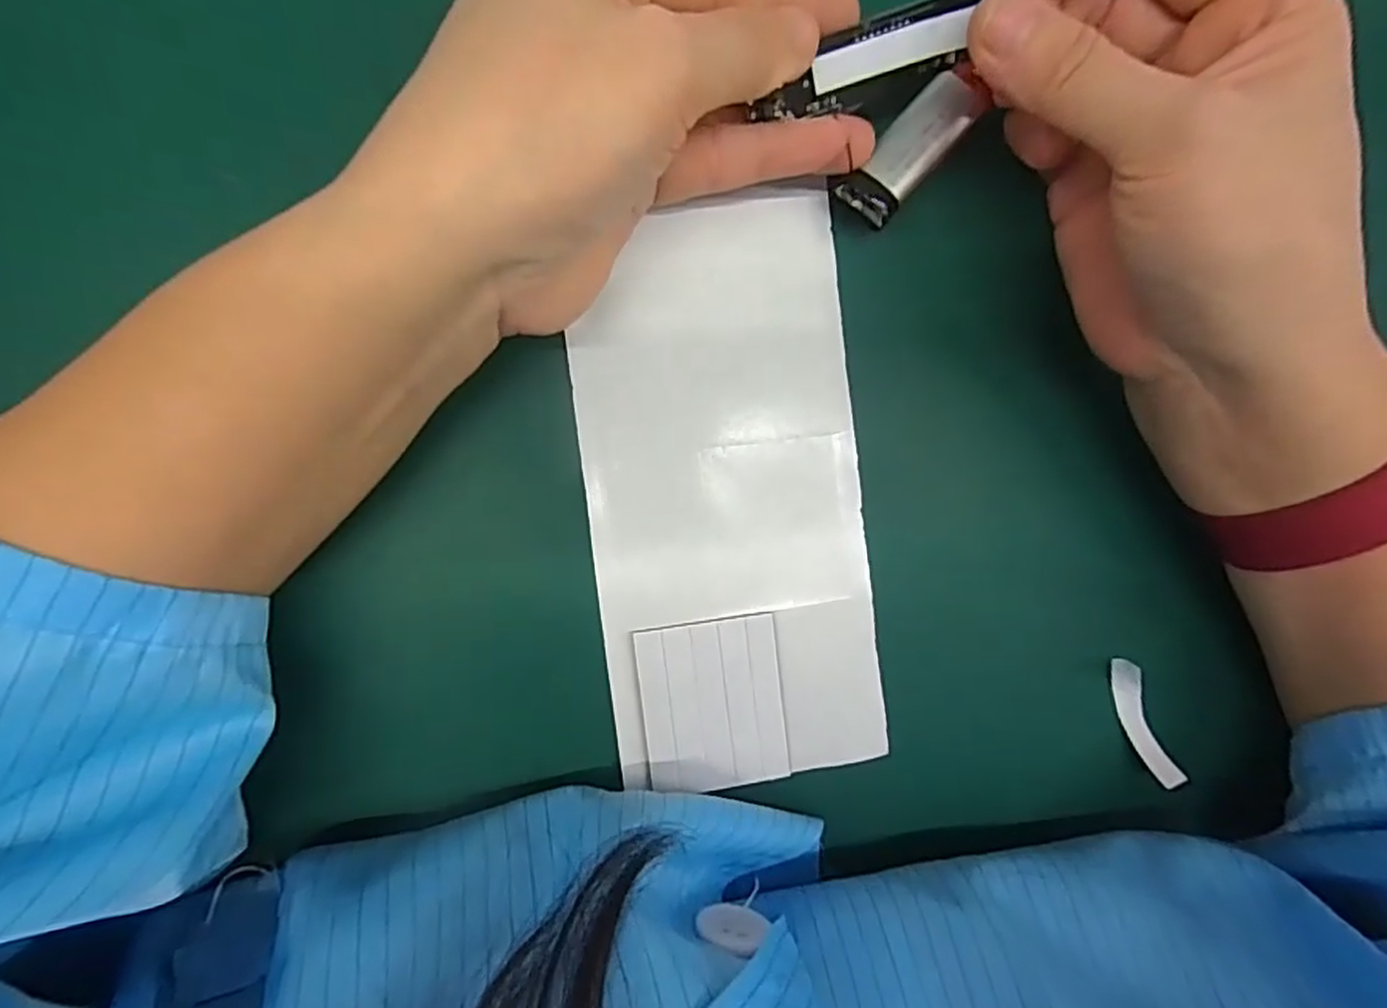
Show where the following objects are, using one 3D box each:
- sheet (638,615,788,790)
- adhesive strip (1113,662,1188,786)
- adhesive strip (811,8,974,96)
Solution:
[{"bbox_3d":[0.006,0.058,0.204,0.040,0.004,0.048,-7,93,-10],"label":"sheet"},{"bbox_3d":[0.141,0.068,0.223,0.010,0.011,0.041,-29,97,-8],"label":"adhesive strip"},{"bbox_3d":[0.049,-0.113,0.176,0.037,0.004,0.009,-13,124,9],"label":"adhesive strip"}]

